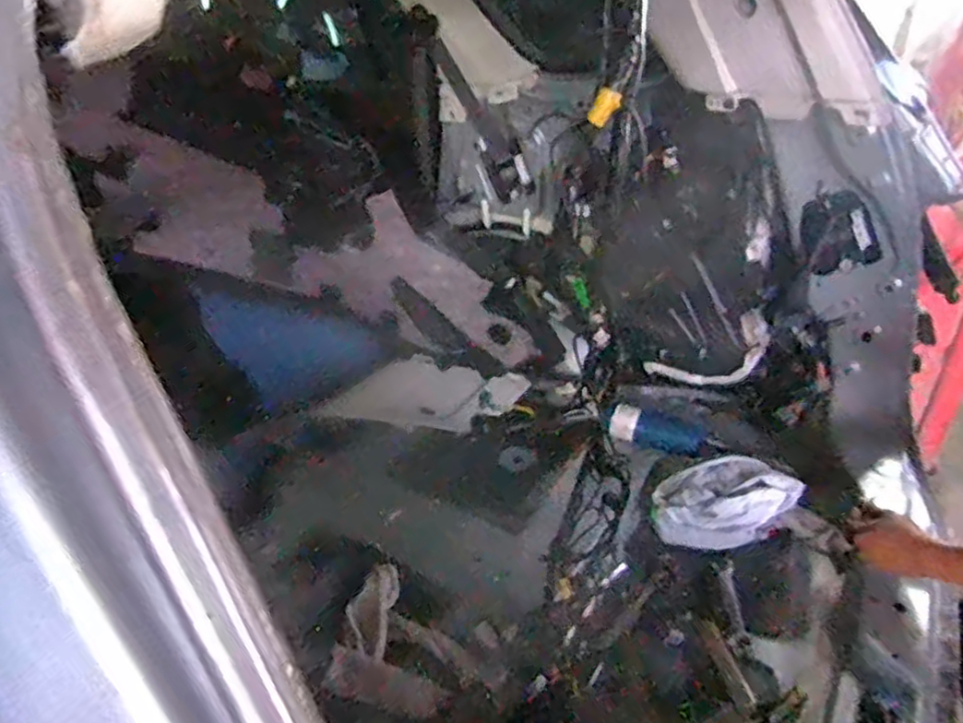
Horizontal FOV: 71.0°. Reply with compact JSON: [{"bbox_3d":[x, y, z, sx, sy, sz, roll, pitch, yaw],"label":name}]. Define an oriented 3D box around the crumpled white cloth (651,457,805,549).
[{"bbox_3d":[0.427,0.246,1.181,0.235,0.097,0.135,-5,33,-6],"label":"crumpled white cloth"}]

